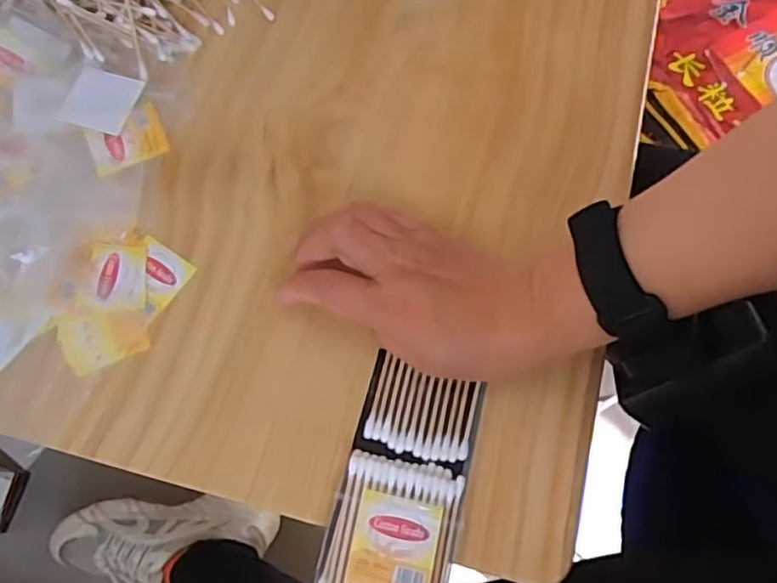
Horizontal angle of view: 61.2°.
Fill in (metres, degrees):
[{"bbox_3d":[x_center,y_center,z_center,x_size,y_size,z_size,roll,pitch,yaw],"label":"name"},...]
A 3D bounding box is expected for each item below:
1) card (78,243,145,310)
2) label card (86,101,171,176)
[{"bbox_3d":[-0.158,-0.009,0.381,0.036,0.004,0.038,5,74,-6],"label":"card"},{"bbox_3d":[-0.157,-0.091,0.396,0.045,0.006,0.036,-26,73,-13],"label":"label card"}]

